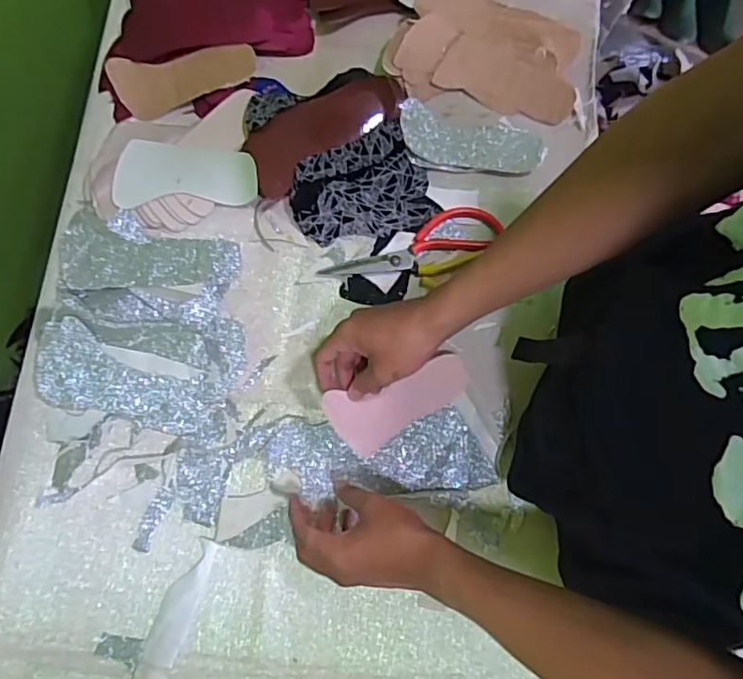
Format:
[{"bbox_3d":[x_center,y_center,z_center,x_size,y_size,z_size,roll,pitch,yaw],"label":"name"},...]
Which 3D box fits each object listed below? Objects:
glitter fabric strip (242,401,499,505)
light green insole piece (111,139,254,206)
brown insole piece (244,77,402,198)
[{"bbox_3d":[-0.004,0.118,0.603,0.261,0.011,0.088,2,77,0],"label":"glitter fabric strip"},{"bbox_3d":[-0.207,-0.185,0.638,0.153,0.010,0.068,-3,103,-5],"label":"light green insole piece"},{"bbox_3d":[-0.057,-0.242,0.649,0.191,0.010,0.071,-35,96,-5],"label":"brown insole piece"}]

